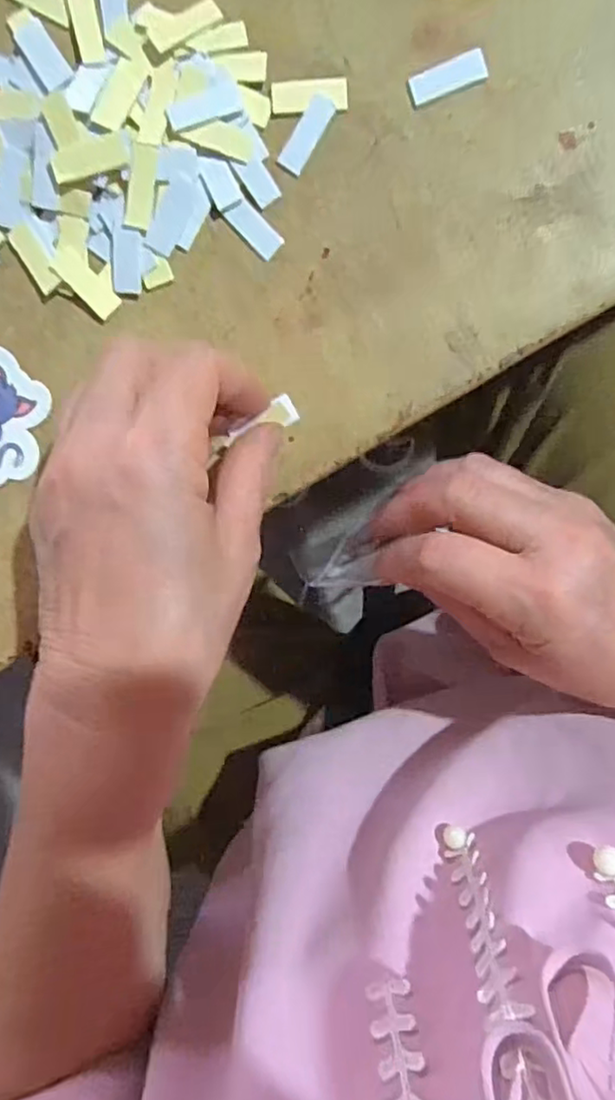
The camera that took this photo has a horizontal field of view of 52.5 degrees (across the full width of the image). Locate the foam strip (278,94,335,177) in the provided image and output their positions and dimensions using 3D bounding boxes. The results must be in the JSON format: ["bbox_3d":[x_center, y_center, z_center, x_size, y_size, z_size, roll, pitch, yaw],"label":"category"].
[{"bbox_3d":[0.000,-0.158,0.236,0.010,0.004,0.028,33,99,-3],"label":"foam strip"}]

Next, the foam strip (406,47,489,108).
[{"bbox_3d":[0.052,-0.176,0.231,0.029,0.004,0.011,-19,98,5],"label":"foam strip"}]

